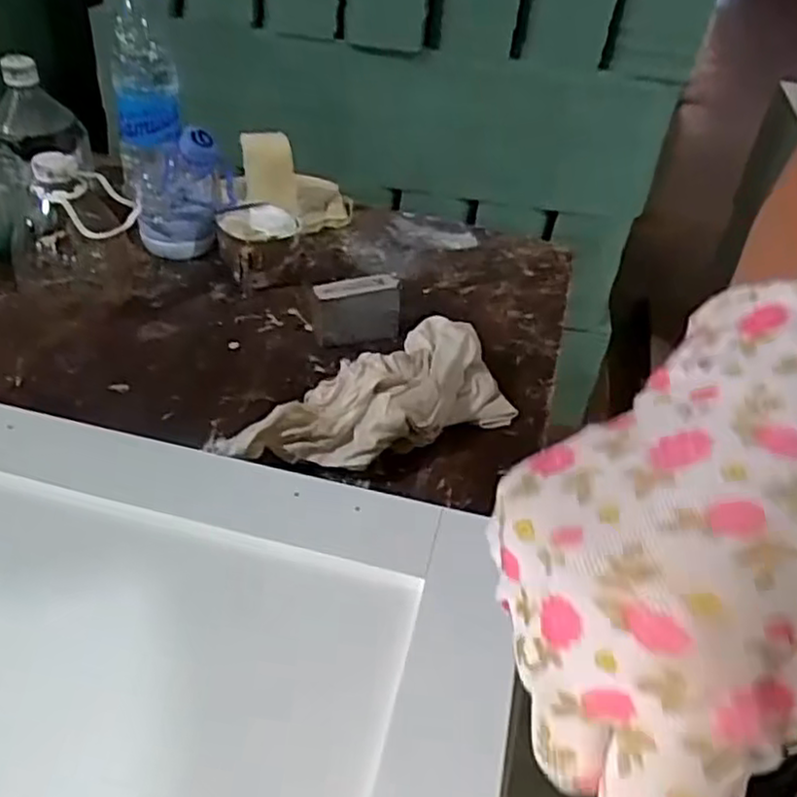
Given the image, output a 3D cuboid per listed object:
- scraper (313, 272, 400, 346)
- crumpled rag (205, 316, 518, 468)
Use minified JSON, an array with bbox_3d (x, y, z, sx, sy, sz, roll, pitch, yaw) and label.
[{"bbox_3d":[-0.033,-0.070,0.592,0.069,0.060,0.019,-12,44,-17],"label":"scraper"},{"bbox_3d":[-0.019,0.004,0.501,0.203,0.056,0.086,-22,48,-26],"label":"crumpled rag"}]

